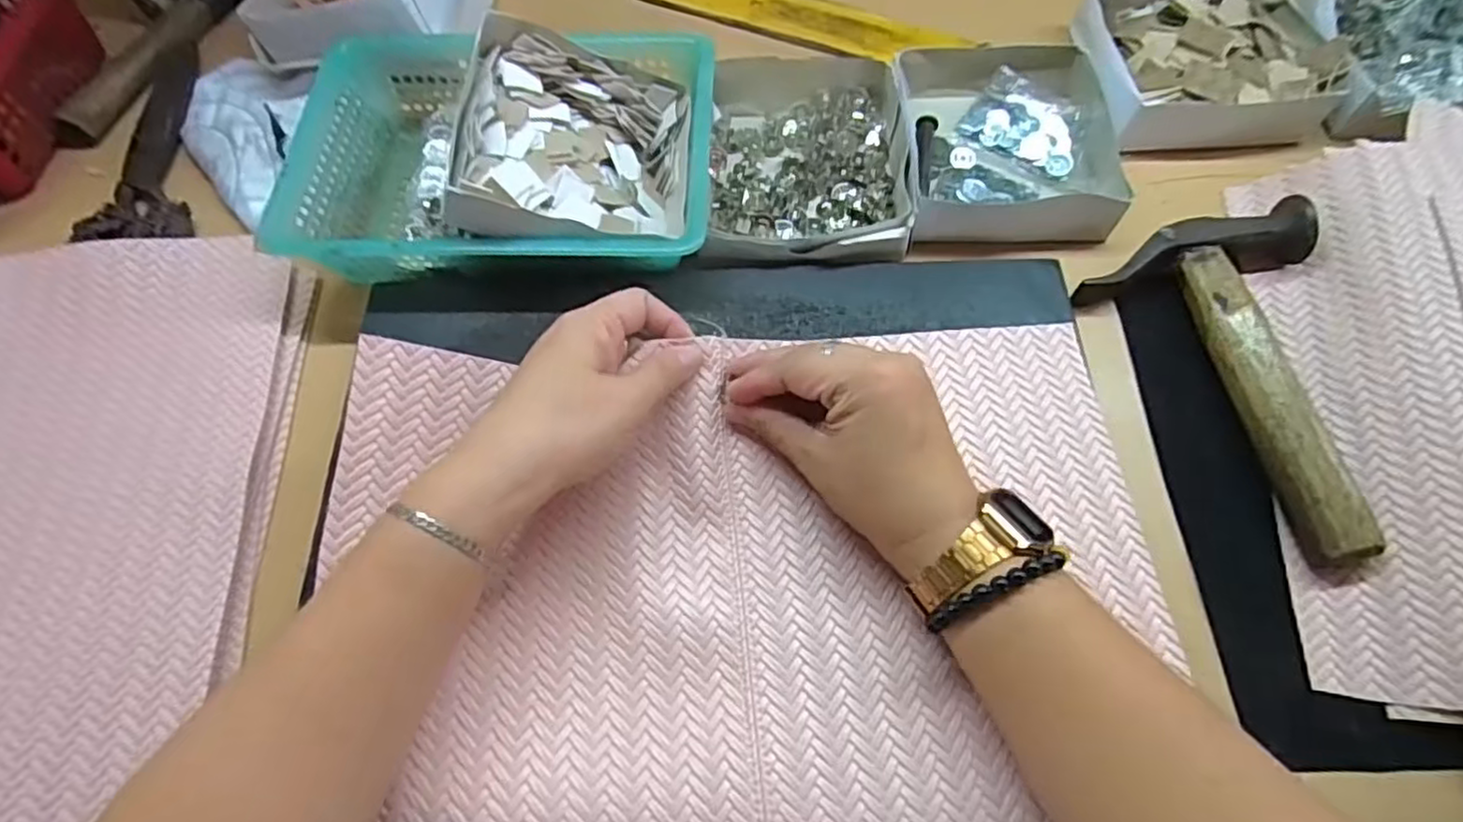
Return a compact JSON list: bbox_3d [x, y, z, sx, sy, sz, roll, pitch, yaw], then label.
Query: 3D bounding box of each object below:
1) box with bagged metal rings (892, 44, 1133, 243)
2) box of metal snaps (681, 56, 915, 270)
[{"bbox_3d":[0.177,-0.178,0.465,0.134,0.047,0.153,-1,63,1],"label":"box with bagged metal rings"},{"bbox_3d":[0.048,-0.160,0.452,0.128,0.034,0.162,2,63,2],"label":"box of metal snaps"}]

